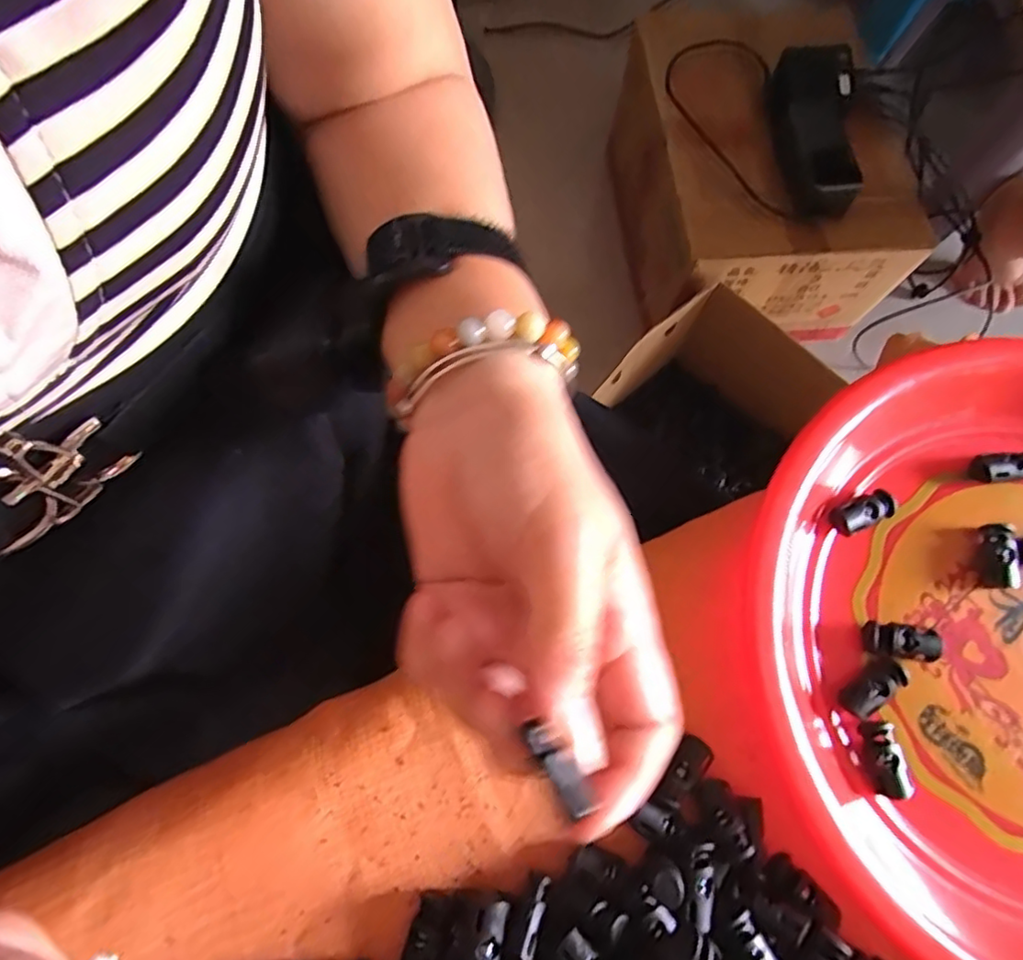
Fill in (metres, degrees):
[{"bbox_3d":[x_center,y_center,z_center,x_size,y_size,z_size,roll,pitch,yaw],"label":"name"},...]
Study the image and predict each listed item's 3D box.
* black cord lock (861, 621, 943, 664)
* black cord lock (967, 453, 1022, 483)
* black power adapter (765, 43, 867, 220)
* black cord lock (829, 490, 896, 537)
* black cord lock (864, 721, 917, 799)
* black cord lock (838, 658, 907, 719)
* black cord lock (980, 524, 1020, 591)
[{"bbox_3d":[0.160,0.067,0.253,0.026,0.013,0.013,13,74,2],"label":"black cord lock"},{"bbox_3d":[0.222,-0.006,0.276,0.031,0.009,0.012,-3,74,-2],"label":"black cord lock"},{"bbox_3d":[0.350,-0.406,0.701,0.076,0.060,0.215,0,73,-2],"label":"black power adapter"},{"bbox_3d":[0.153,0.014,0.267,0.029,0.013,0.013,-22,75,-8],"label":"black cord lock"},{"bbox_3d":[0.147,0.110,0.241,0.013,0.008,0.027,0,73,-2],"label":"black cord lock"},{"bbox_3d":[0.144,0.083,0.247,0.027,0.010,0.013,-33,77,-11],"label":"black cord lock"},{"bbox_3d":[0.207,0.033,0.263,0.012,0.011,0.026,5,73,0],"label":"black cord lock"}]

